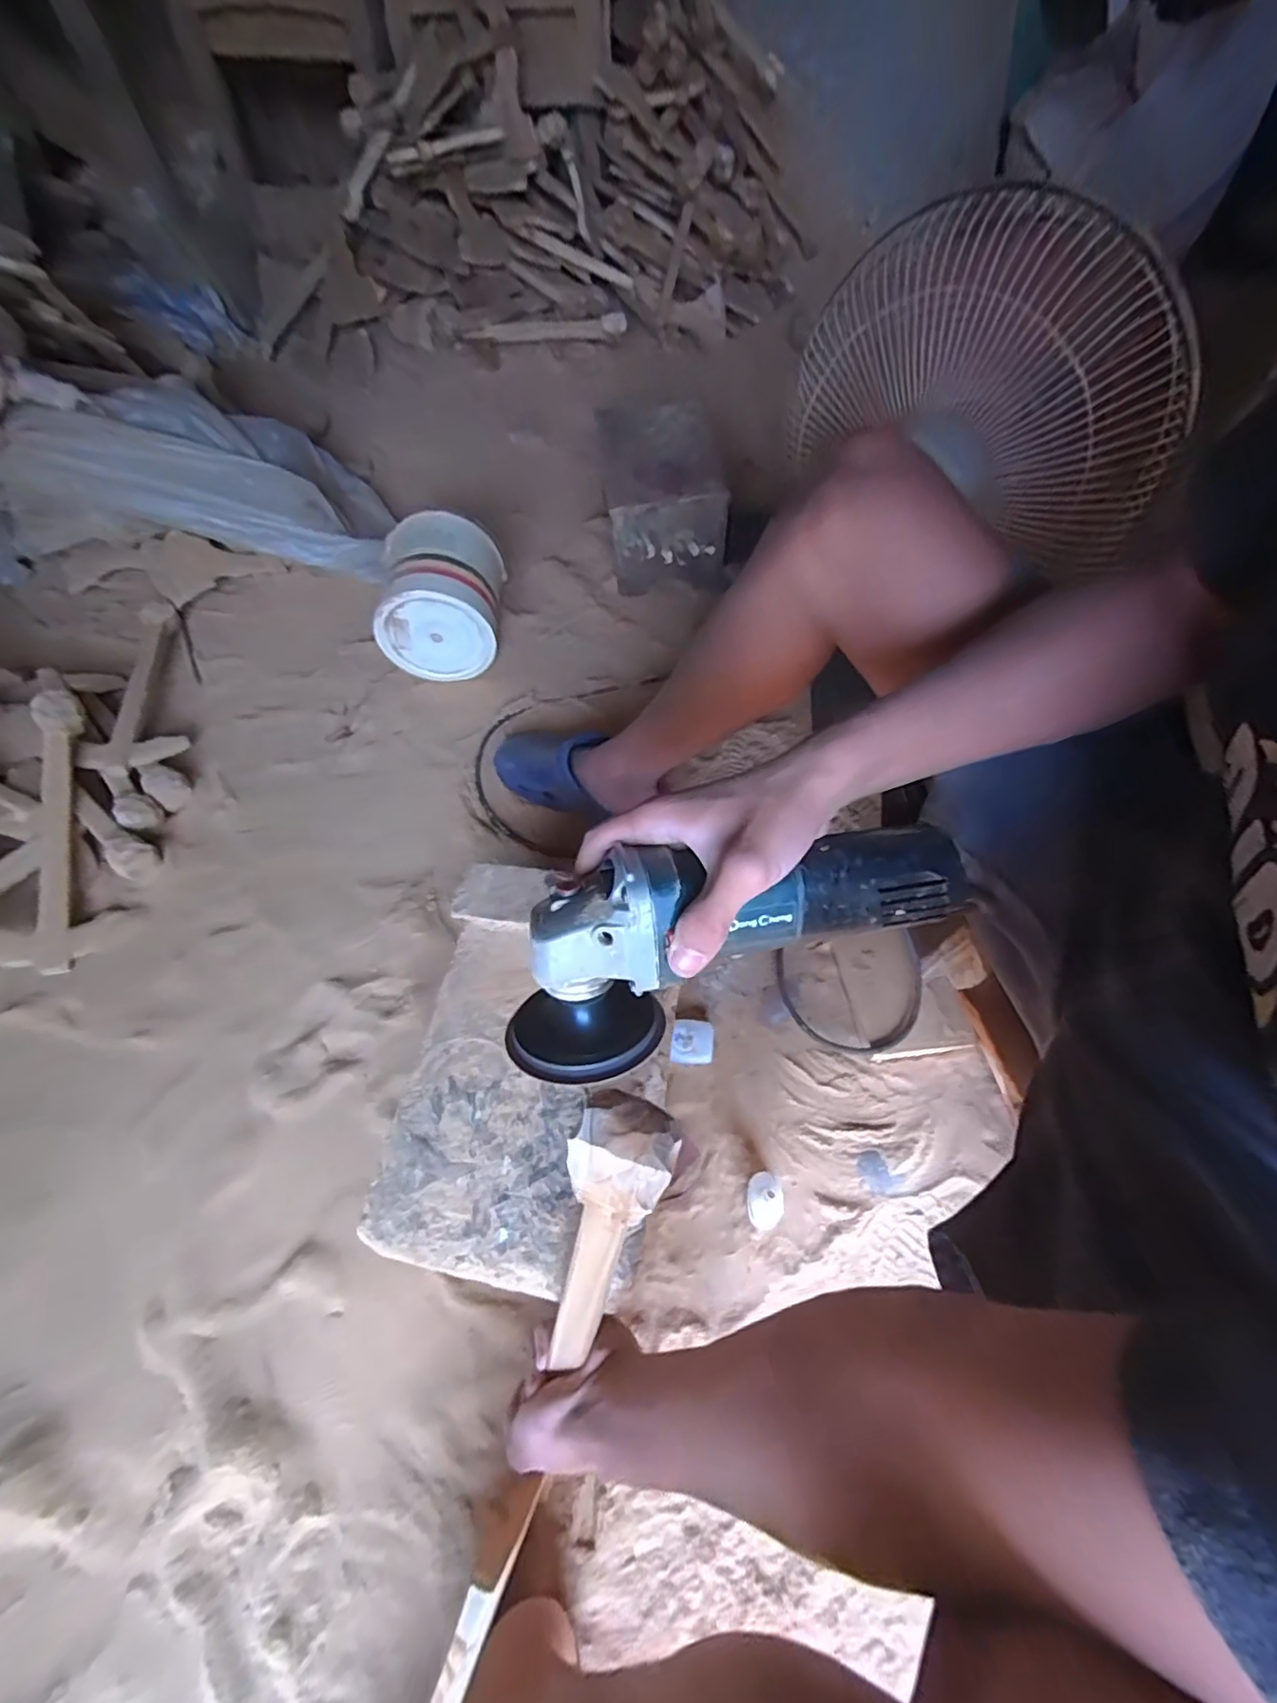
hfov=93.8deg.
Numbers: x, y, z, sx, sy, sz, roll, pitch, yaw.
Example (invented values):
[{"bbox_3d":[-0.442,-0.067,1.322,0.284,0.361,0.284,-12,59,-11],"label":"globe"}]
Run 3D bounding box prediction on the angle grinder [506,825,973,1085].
[{"bbox_3d":[0.050,0.042,0.337,0.274,0.090,0.097,-19,58,-2],"label":"angle grinder"}]

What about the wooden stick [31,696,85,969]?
[{"bbox_3d":[-0.754,-0.031,0.776,0.052,0.048,0.381,-10,77,-6],"label":"wooden stick"}]

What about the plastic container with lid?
[{"bbox_3d":[-0.320,-0.412,0.976,0.190,0.183,0.192,-6,56,-3],"label":"plastic container with lid"}]

